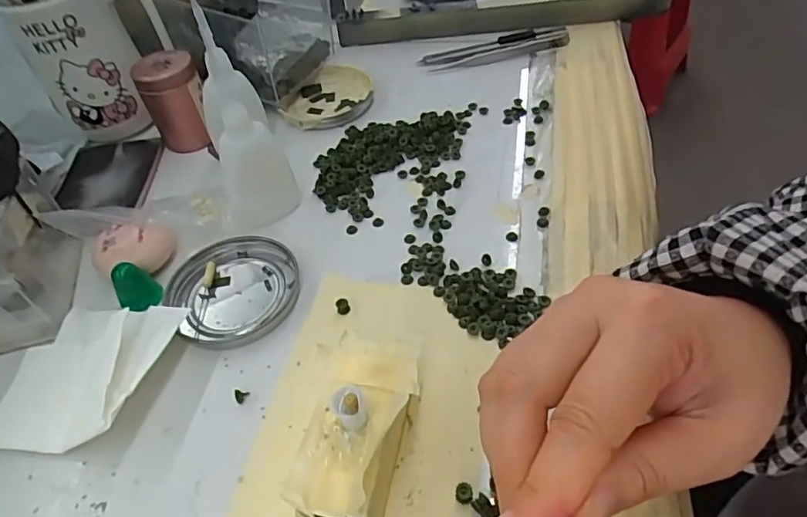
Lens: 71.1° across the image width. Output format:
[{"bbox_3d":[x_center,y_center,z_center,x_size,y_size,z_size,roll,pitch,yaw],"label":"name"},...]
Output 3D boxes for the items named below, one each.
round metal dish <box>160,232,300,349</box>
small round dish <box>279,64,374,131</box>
[{"bbox_3d":[-0.101,0.019,0.339,0.076,0.012,0.075,-3,48,4],"label":"round metal dish"},{"bbox_3d":[-0.063,-0.134,0.470,0.073,0.013,0.081,-7,48,0],"label":"small round dish"}]

